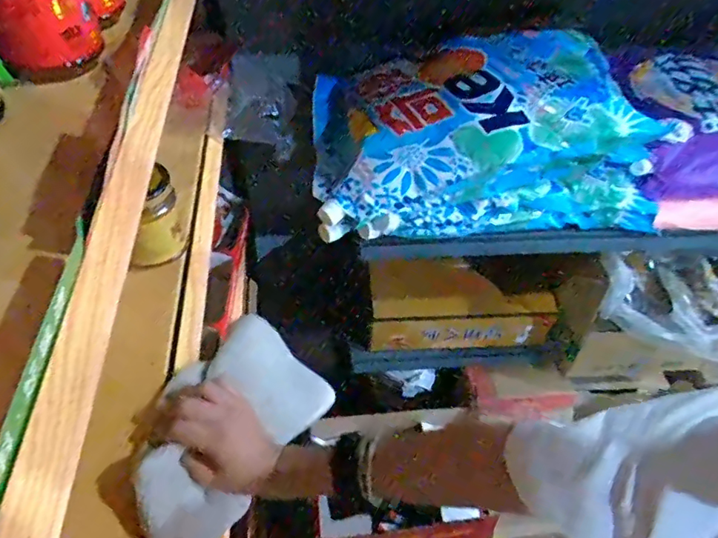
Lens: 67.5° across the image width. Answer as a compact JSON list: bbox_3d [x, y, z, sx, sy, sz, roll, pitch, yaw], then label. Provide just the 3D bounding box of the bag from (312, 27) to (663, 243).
[{"bbox_3d":[0.204,-0.210,0.889,0.541,0.244,0.202,-5,48,-8],"label":"bag"}]

